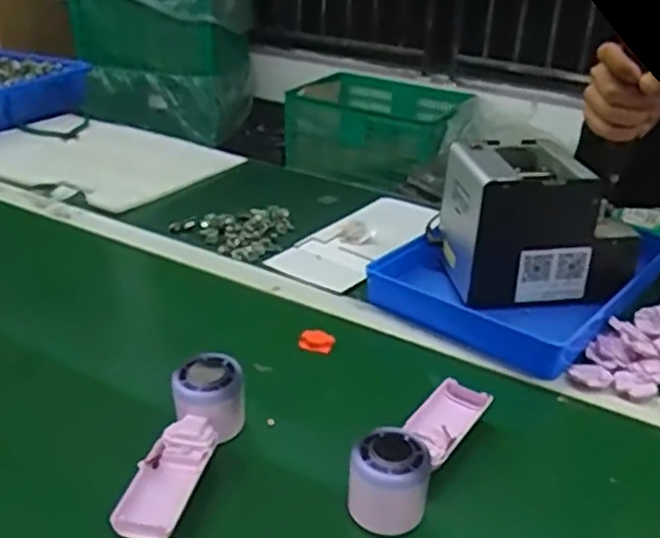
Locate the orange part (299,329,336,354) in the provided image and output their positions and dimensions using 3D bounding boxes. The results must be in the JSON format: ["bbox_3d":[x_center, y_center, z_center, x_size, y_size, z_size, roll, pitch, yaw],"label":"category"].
[{"bbox_3d":[-0.013,0.071,0.721,0.034,0.013,0.026,3,28,2],"label":"orange part"}]

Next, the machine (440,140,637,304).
[{"bbox_3d":[0.220,-0.043,0.799,0.173,0.154,0.150,-5,29,-14],"label":"machine"}]

